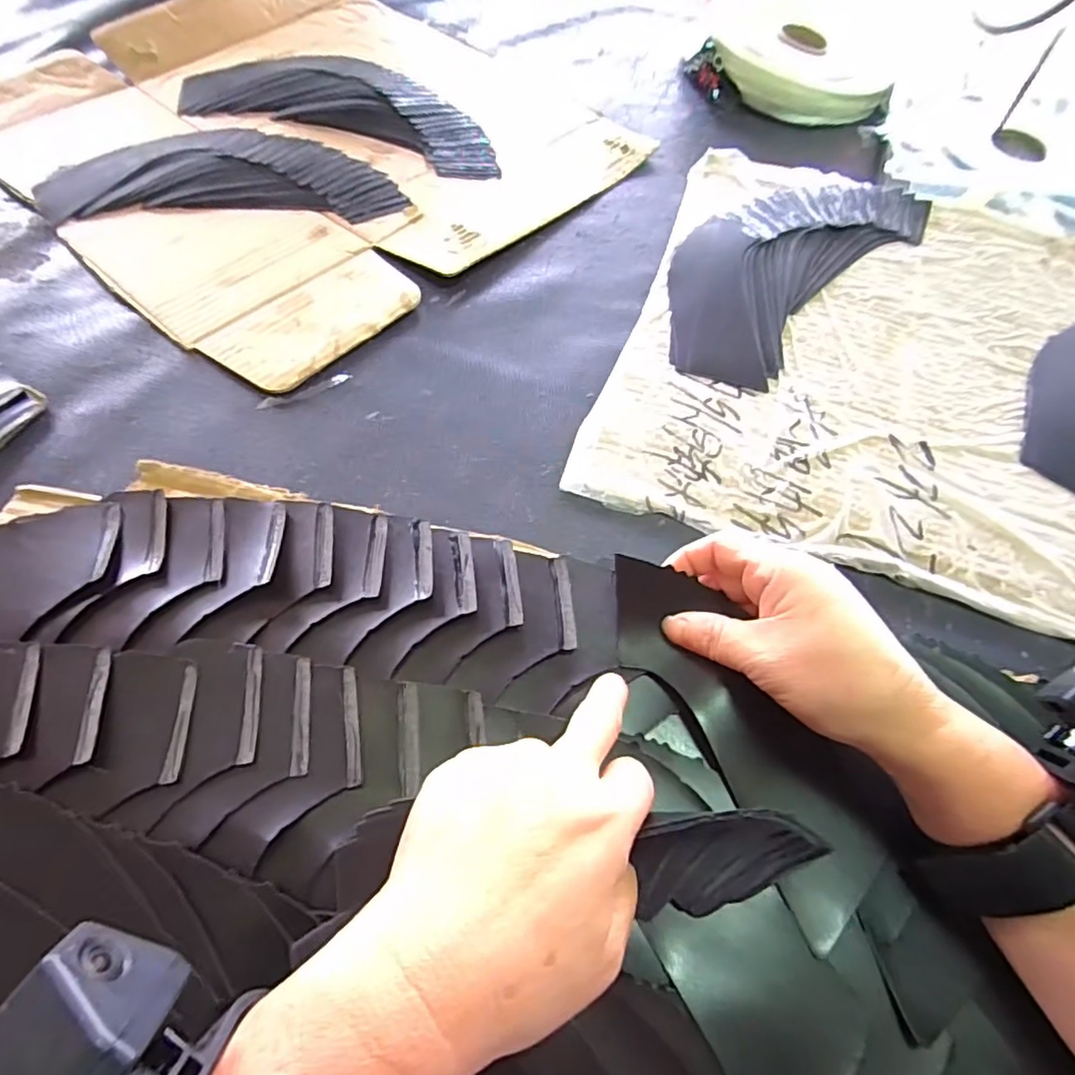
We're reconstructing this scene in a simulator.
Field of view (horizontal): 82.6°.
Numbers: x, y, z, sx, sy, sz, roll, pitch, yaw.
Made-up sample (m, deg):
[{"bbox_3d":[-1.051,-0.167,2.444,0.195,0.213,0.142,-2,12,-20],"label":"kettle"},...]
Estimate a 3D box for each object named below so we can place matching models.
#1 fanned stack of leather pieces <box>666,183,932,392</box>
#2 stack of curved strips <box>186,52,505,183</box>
[{"bbox_3d":[0.174,-0.200,0.436,0.113,0.022,0.257,40,65,19],"label":"fanned stack of leather pieces"},{"bbox_3d":[-0.160,-0.383,0.529,0.293,0.014,0.122,19,60,9],"label":"stack of curved strips"}]

